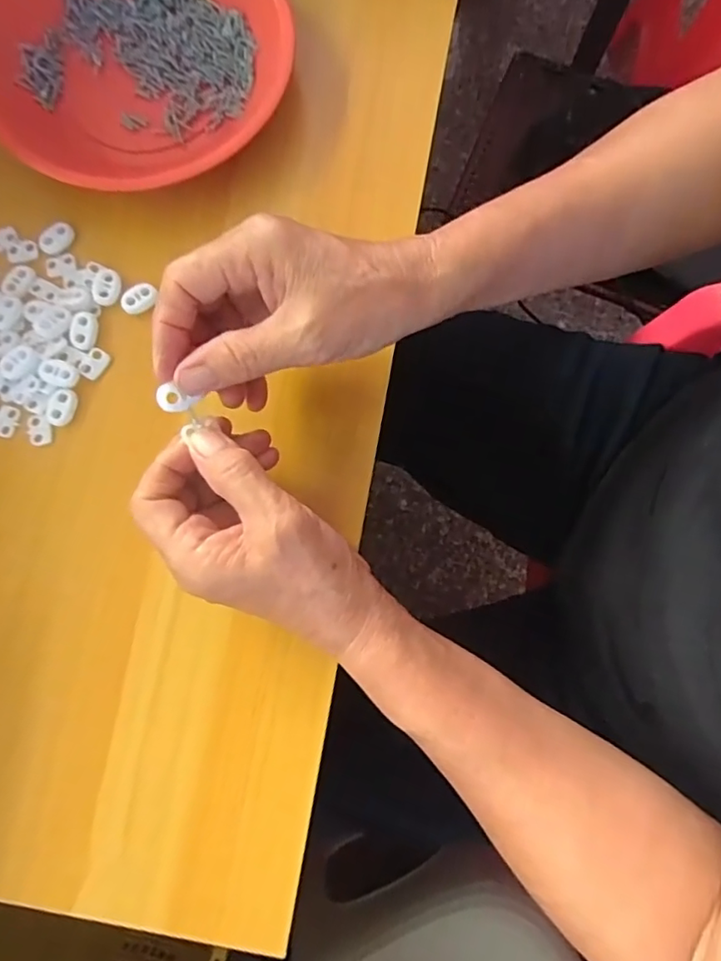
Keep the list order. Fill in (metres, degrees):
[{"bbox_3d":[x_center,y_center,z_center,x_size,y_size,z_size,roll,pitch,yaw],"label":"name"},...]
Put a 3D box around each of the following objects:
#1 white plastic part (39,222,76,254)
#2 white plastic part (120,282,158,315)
[{"bbox_3d":[-0.189,-0.151,0.350,0.012,0.007,0.022,44,82,6],"label":"white plastic part"},{"bbox_3d":[-0.135,-0.111,0.341,0.022,0.005,0.016,-37,83,-7],"label":"white plastic part"}]

